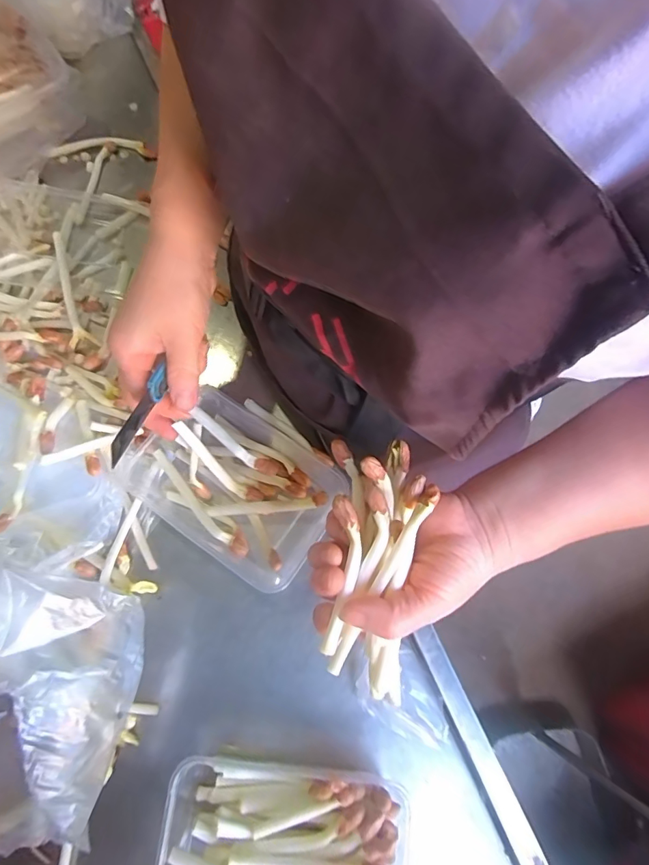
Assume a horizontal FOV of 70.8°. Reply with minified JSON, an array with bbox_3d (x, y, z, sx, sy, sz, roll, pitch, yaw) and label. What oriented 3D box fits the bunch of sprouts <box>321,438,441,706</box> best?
[{"bbox_3d":[0.028,0.083,0.277,0.053,0.046,0.151,6,89,0],"label":"bunch of sprouts"}]

